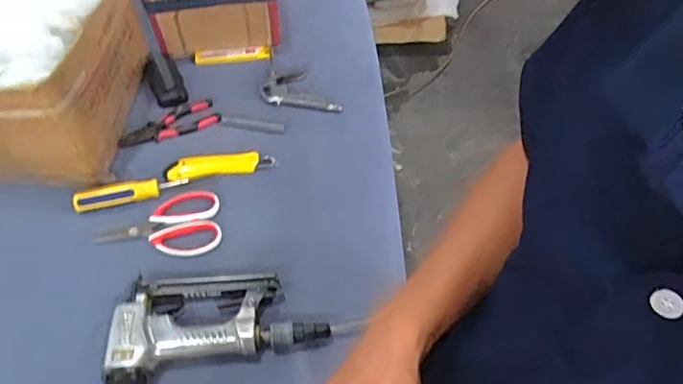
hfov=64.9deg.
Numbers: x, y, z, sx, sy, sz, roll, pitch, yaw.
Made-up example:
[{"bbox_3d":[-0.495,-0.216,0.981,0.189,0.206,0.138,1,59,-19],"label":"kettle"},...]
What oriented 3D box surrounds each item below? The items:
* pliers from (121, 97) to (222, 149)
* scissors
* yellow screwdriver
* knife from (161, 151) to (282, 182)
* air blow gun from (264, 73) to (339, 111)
[{"bbox_3d":[-0.269,-0.104,0.835,0.151,0.013,0.053,-22,56,-17],"label":"pliers"},{"bbox_3d":[-0.251,0.047,0.740,0.164,0.006,0.099,-7,53,-6],"label":"scissors"},{"bbox_3d":[-0.300,-0.002,0.764,0.151,0.025,0.028,-13,54,-11],"label":"yellow screwdriver"},{"bbox_3d":[-0.179,-0.043,0.792,0.160,0.015,0.040,-9,54,-8],"label":"knife"},{"bbox_3d":[-0.064,-0.173,0.901,0.135,0.014,0.080,7,53,4],"label":"air blow gun"}]

